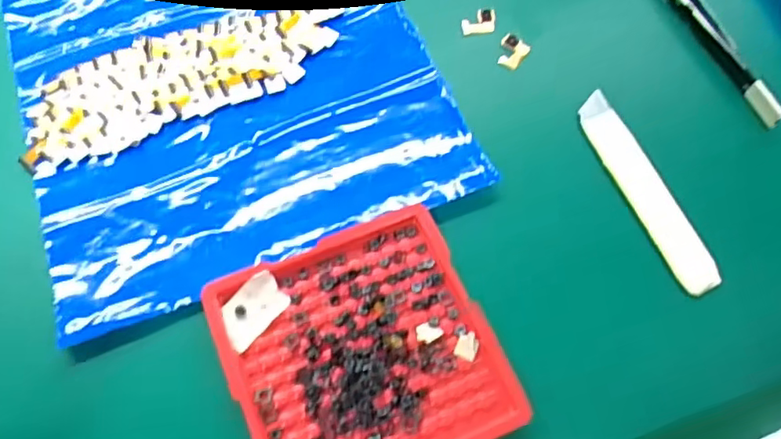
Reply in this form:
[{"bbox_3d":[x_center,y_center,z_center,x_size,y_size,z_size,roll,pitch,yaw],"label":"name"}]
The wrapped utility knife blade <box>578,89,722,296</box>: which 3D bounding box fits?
[{"bbox_3d":[0.114,-0.014,0.273,0.019,0.006,0.101,-19,67,-10],"label":"wrapped utility knife blade"}]

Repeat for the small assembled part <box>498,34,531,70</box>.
[{"bbox_3d":[0.061,-0.085,0.308,0.015,0.004,0.017,34,69,14],"label":"small assembled part"}]

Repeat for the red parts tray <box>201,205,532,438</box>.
[{"bbox_3d":[-0.012,0.052,0.241,0.099,0.018,0.098,-21,67,-11],"label":"red parts tray"}]

